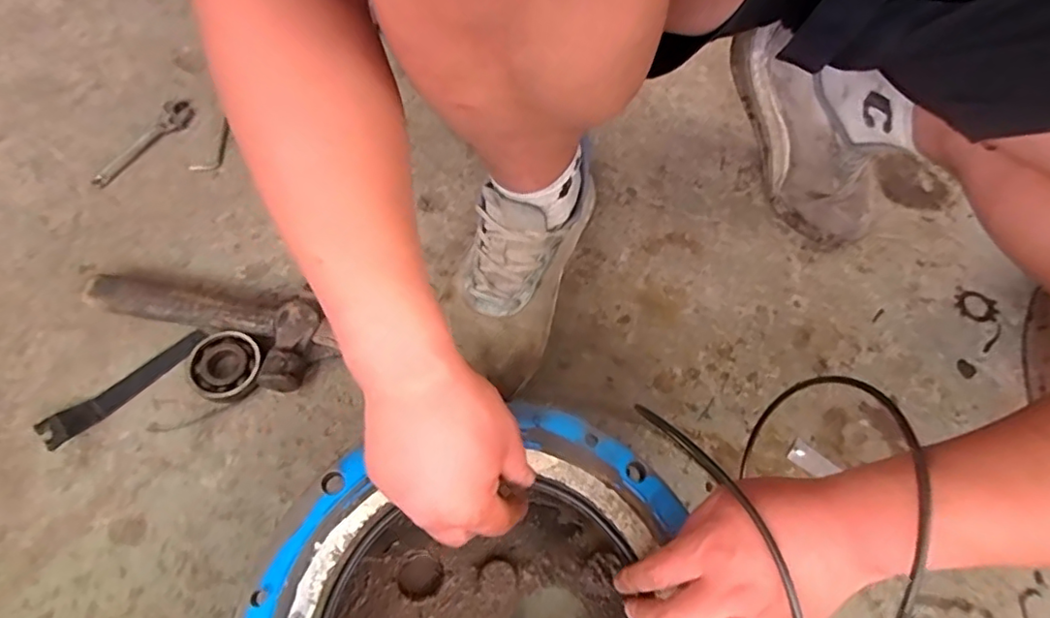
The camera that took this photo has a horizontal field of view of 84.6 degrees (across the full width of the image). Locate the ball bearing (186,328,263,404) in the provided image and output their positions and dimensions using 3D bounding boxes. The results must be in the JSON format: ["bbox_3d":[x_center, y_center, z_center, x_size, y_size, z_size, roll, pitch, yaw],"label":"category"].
[{"bbox_3d":[-0.307,0.060,0.592,0.068,0.022,0.075,-40,72,-20],"label":"ball bearing"}]

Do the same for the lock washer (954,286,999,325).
[{"bbox_3d":[0.549,-0.006,0.702,0.052,0.004,0.046,23,65,6],"label":"lock washer"}]

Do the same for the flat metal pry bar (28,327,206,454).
[{"bbox_3d":[-0.404,0.076,0.586,0.164,0.016,0.028,-40,72,-20],"label":"flat metal pry bar"}]

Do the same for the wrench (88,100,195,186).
[{"bbox_3d":[-0.481,-0.210,0.732,0.041,0.013,0.152,26,65,10],"label":"wrench"}]

